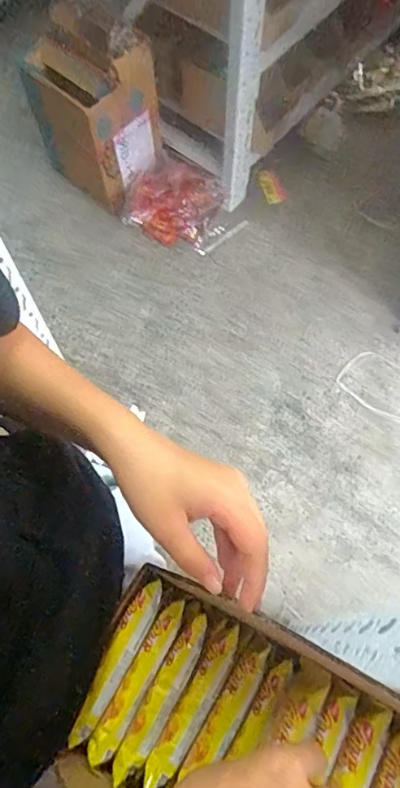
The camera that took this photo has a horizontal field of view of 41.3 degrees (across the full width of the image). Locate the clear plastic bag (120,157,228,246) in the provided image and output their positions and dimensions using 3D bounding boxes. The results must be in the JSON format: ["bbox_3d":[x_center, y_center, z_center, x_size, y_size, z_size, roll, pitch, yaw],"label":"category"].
[{"bbox_3d":[-0.079,-0.562,1.616,0.288,0.138,0.238,25,69,12],"label":"clear plastic bag"}]

